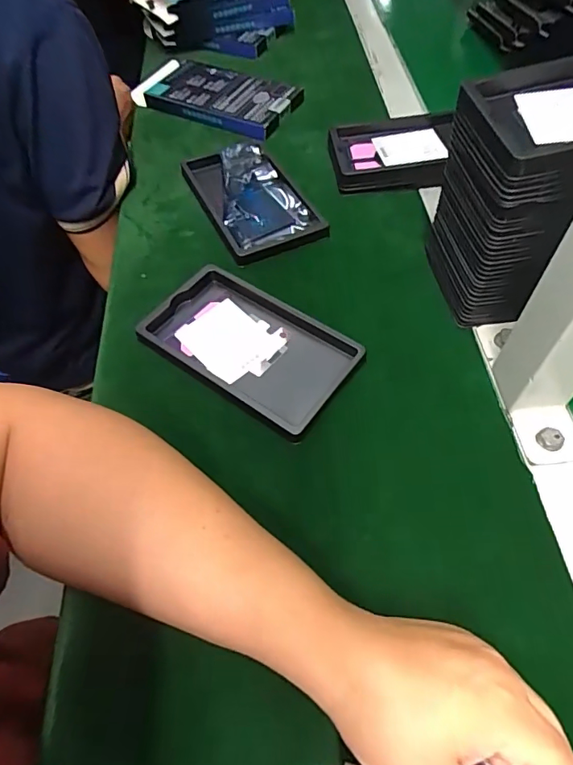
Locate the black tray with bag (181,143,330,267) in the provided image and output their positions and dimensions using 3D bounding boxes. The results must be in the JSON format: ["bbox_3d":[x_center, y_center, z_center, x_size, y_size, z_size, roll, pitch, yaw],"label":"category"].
[{"bbox_3d":[-0.034,-0.177,0.462,0.090,0.018,0.153,-23,59,-12],"label":"black tray with bag"}]

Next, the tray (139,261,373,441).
[{"bbox_3d":[-0.027,-0.029,0.373,0.160,0.022,0.095,32,63,21],"label":"tray"}]

